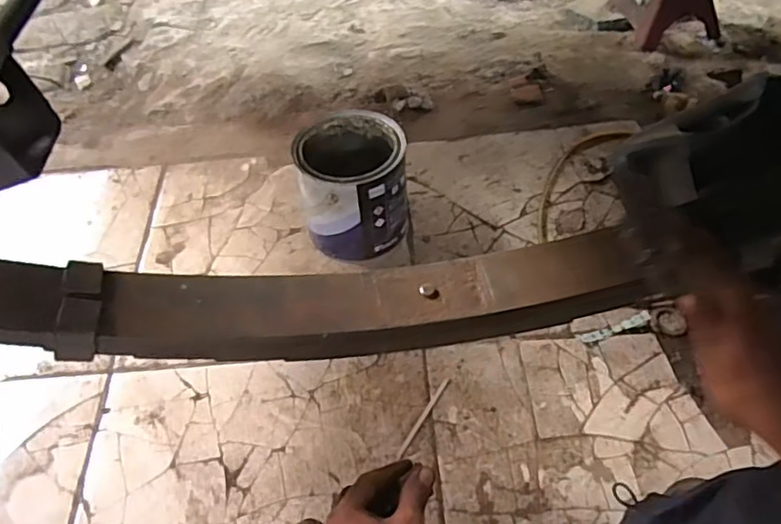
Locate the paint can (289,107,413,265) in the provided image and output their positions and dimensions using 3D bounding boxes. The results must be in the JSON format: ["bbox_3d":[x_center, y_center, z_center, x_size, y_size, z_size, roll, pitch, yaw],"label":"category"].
[{"bbox_3d":[-0.050,-0.108,0.841,0.146,0.151,0.161,-8,50,-3],"label":"paint can"}]

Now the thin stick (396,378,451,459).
[{"bbox_3d":[0.039,0.179,0.684,0.009,0.004,0.111,25,56,22],"label":"thin stick"}]

